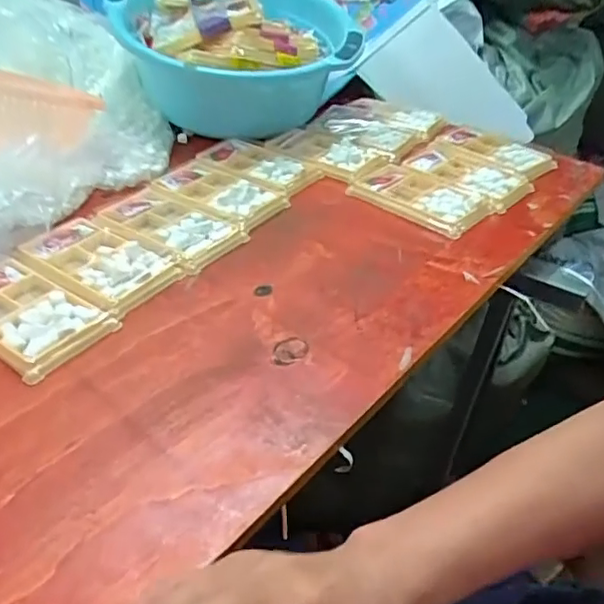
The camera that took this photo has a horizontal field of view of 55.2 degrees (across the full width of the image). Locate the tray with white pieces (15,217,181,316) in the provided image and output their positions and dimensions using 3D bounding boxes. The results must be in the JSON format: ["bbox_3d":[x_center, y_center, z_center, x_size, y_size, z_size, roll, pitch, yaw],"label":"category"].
[{"bbox_3d":[-0.176,-0.040,0.494,0.132,0.013,0.078,29,45,25],"label":"tray with white pieces"}]

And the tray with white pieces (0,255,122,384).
[{"bbox_3d":[-0.214,0.005,0.442,0.132,0.009,0.076,28,45,24],"label":"tray with white pieces"}]

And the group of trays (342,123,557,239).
[{"bbox_3d":[0.176,-0.148,0.657,0.151,0.020,0.228,33,47,29],"label":"group of trays"}]

